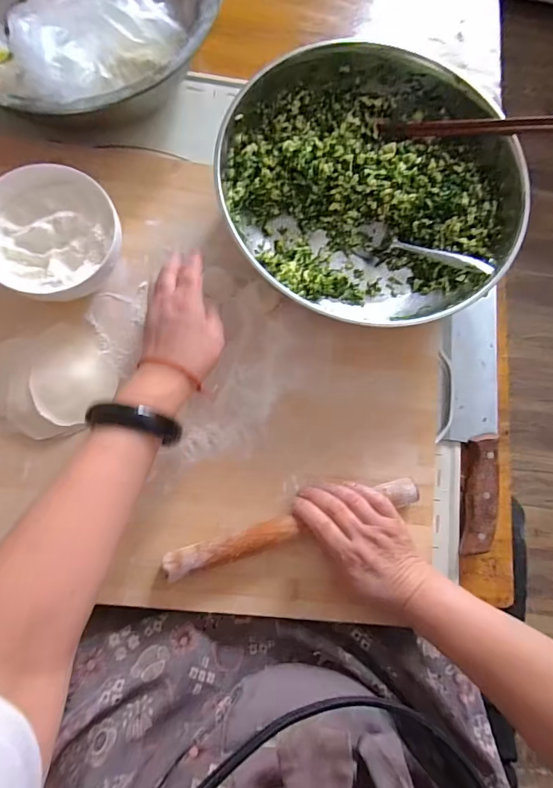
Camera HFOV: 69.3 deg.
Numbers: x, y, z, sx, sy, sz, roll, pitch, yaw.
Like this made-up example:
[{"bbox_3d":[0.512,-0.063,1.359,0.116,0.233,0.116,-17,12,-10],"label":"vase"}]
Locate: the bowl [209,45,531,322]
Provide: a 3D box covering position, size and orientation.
[{"bbox_3d":[0.098,-0.226,0.428,0.298,0.077,0.271,1,81,-4],"label":"bowl"}]

